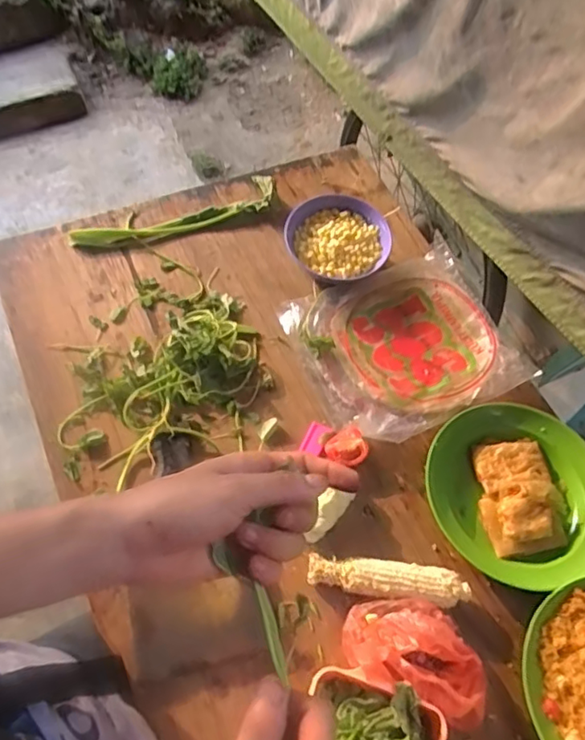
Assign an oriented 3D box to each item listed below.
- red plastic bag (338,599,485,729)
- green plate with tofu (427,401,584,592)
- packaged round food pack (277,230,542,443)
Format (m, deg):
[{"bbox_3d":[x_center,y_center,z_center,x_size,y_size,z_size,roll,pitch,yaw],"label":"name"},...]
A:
[{"bbox_3d":[0.122,0.265,0.548,0.147,0.063,0.089,22,62,13],"label":"red plastic bag"},{"bbox_3d":[0.263,0.138,0.667,0.201,0.036,0.210,0,60,0],"label":"green plate with tofu"},{"bbox_3d":[0.151,-0.043,0.765,0.280,0.036,0.234,-23,62,-13],"label":"packaged round food pack"}]

